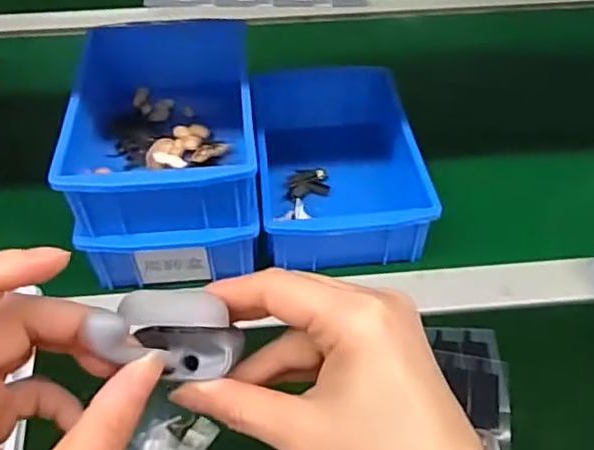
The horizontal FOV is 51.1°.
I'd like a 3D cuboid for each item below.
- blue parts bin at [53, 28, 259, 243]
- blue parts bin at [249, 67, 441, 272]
[{"bbox_3d":[-0.103,-0.088,0.496,0.129,0.061,0.210,-4,48,-4],"label":"blue parts bin"},{"bbox_3d":[0.029,-0.064,0.553,0.129,0.066,0.217,-5,48,-5],"label":"blue parts bin"}]

